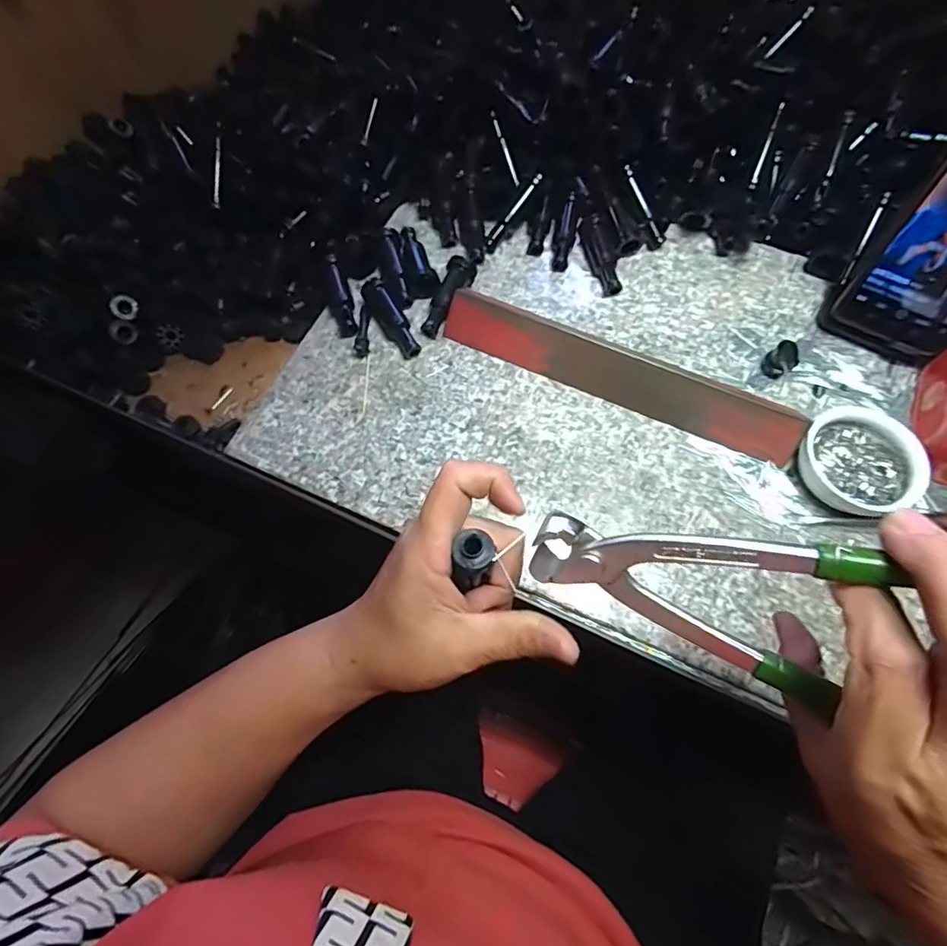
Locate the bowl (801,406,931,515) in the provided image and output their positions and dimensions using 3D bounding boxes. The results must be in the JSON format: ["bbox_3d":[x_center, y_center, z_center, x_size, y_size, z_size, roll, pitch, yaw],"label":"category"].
[{"bbox_3d":[0.253,-0.008,0.339,0.068,0.019,0.069,0,66,0],"label":"bowl"}]

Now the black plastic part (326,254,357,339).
[{"bbox_3d":[-0.103,-0.135,0.397,0.014,0.019,0.064,-16,67,-6],"label":"black plastic part"}]

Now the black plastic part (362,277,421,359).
[{"bbox_3d":[-0.063,-0.120,0.386,0.016,0.017,0.071,-32,71,-13],"label":"black plastic part"}]

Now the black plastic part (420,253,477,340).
[{"bbox_3d":[-0.019,-0.134,0.399,0.020,0.019,0.068,21,68,9],"label":"black plastic part"}]

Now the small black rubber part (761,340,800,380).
[{"bbox_3d":[0.225,-0.083,0.375,0.021,0.022,0.017,-31,69,-12],"label":"small black rubber part"}]

